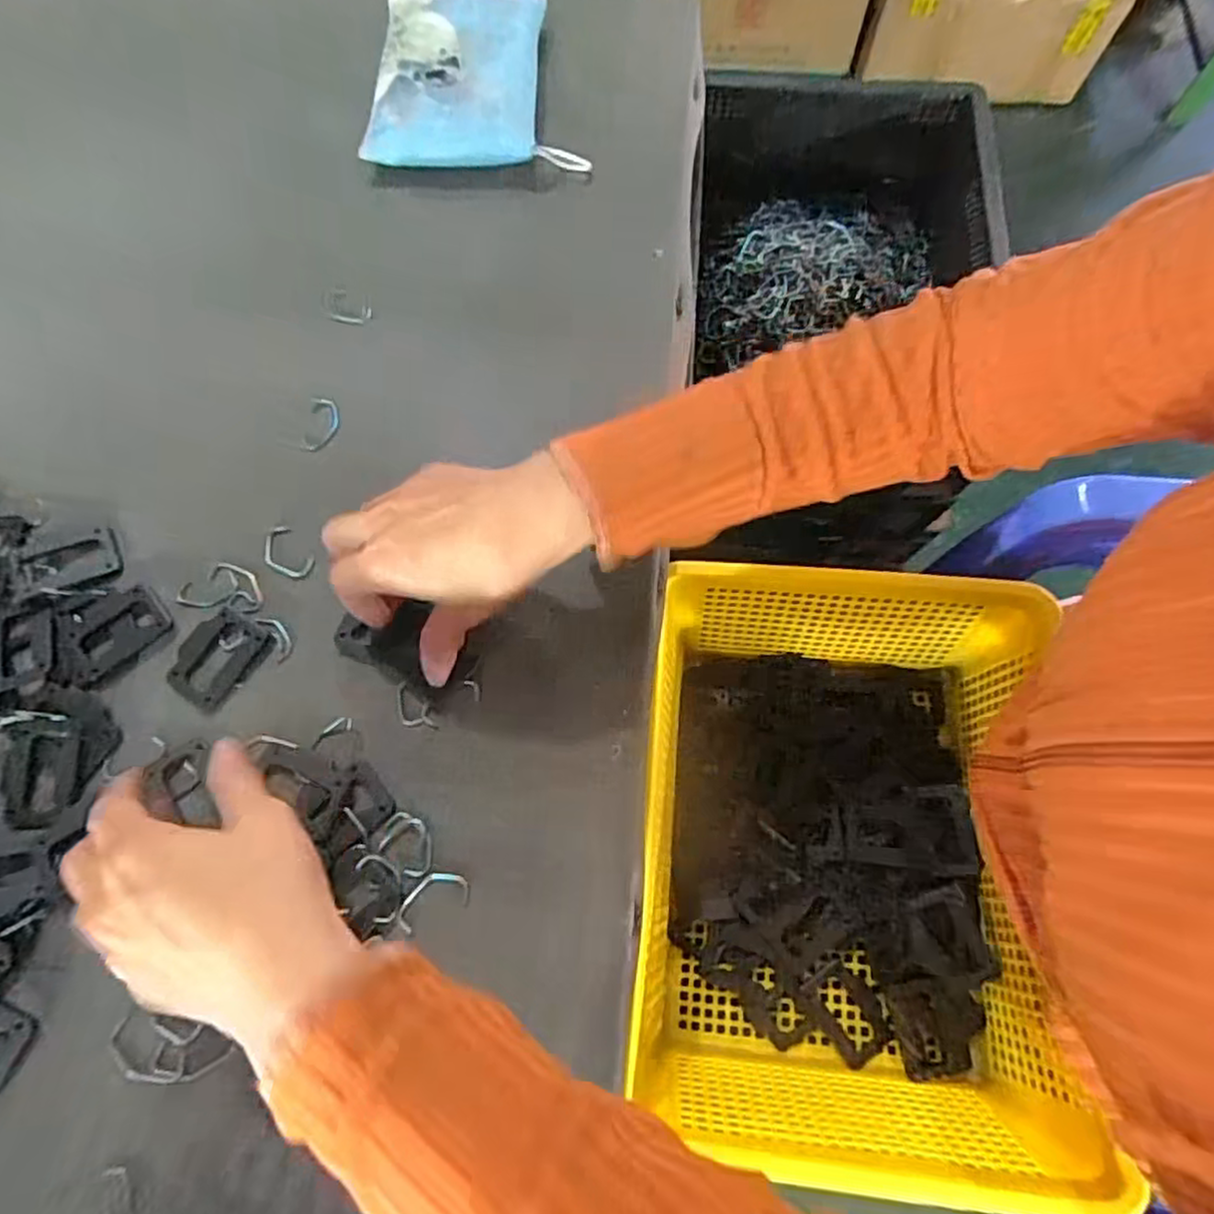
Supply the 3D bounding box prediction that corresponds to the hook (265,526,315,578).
[{"bbox_3d":[-0.180,-0.030,0.387,0.021,0.006,0.035,-39,73,-11],"label":"hook"}]

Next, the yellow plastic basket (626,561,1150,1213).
[{"bbox_3d":[0.140,0.130,0.402,0.221,0.105,0.300,7,71,4],"label":"yellow plastic basket"}]

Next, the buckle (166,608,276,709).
[{"bbox_3d":[-0.206,0.025,0.365,0.041,0.004,0.049,32,74,12],"label":"buckle"}]

